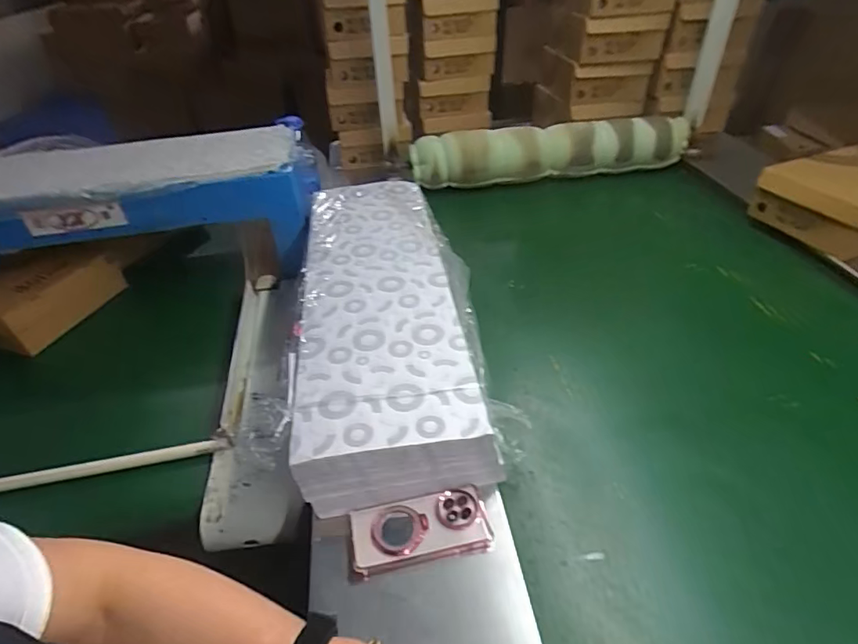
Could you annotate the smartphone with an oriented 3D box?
[{"bbox_3d":[-0.010,0.244,0.591,0.162,0.021,0.078,-10,40,-9],"label":"smartphone"}]

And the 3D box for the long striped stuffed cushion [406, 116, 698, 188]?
[{"bbox_3d":[0.357,-0.484,1.412,0.819,0.130,0.095,-8,40,-7],"label":"long striped stuffed cushion"}]

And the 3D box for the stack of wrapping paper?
[{"bbox_3d":[-0.086,-0.035,0.888,0.261,0.108,0.746,-7,39,-6],"label":"stack of wrapping paper"}]

